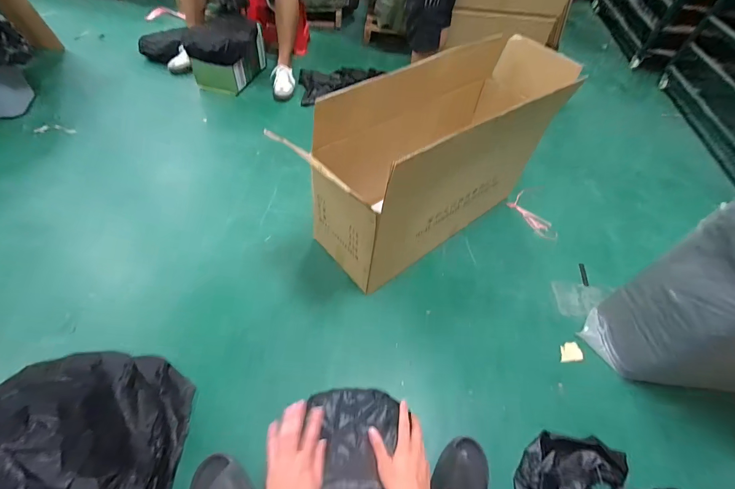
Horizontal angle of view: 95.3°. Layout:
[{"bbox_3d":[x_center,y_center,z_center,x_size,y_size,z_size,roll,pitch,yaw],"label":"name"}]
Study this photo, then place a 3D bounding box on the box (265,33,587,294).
[{"bbox_3d":[0.231,-0.277,1.090,0.895,0.481,0.333,-32,63,-26],"label":"box"}]

